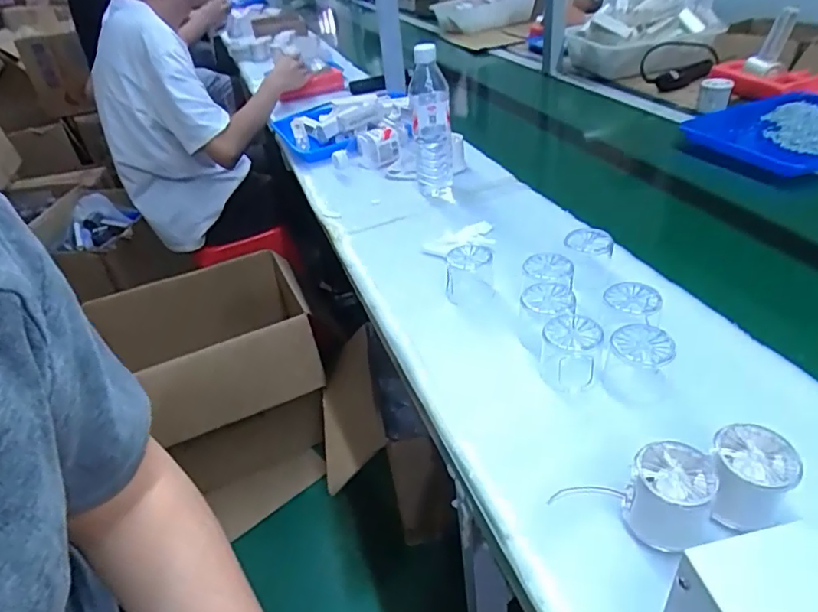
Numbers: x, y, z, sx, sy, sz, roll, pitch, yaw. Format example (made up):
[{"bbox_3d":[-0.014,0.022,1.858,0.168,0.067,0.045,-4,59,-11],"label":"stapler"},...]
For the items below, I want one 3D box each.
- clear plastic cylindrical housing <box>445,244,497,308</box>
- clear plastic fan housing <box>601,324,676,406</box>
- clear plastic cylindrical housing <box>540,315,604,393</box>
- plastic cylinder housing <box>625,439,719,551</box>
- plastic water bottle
[{"bbox_3d":[0.075,-0.038,0.672,0.060,0.054,0.057,-5,36,4],"label":"clear plastic cylindrical housing"},{"bbox_3d":[0.216,0.057,0.521,0.057,0.065,0.055,10,40,22],"label":"clear plastic fan housing"},{"bbox_3d":[0.157,0.046,0.535,0.053,0.053,0.056,-5,36,4],"label":"clear plastic cylindrical housing"},{"bbox_3d":[0.186,0.138,0.395,0.052,0.055,0.052,10,40,22],"label":"plastic cylinder housing"},{"bbox_3d":[0.037,-0.292,0.874,0.064,0.224,0.076,-4,36,5],"label":"plastic water bottle"}]

